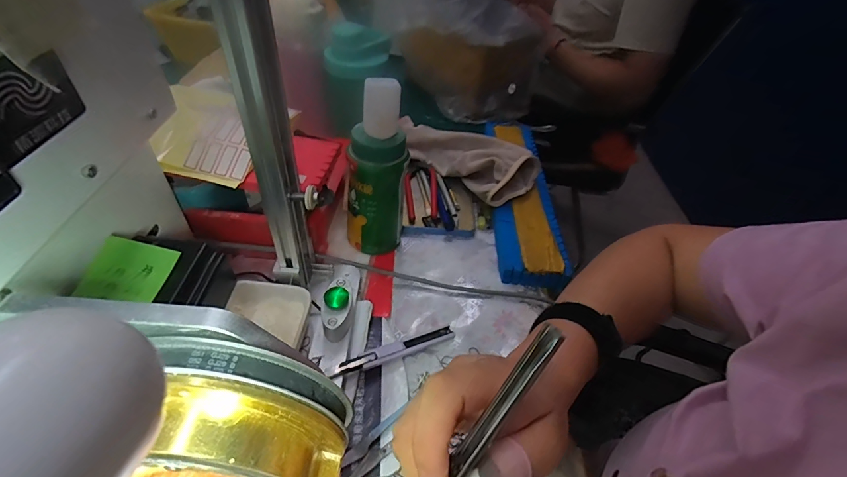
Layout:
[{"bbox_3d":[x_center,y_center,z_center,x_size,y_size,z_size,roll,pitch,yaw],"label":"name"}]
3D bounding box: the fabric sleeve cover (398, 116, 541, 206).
[{"bbox_3d":[0.052,-0.139,0.595,0.104,0.059,0.262,-31,56,-32],"label":"fabric sleeve cover"}]

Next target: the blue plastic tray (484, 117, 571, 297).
[{"bbox_3d":[0.139,-0.075,0.573,0.076,0.042,0.347,6,45,-2],"label":"blue plastic tray"}]

